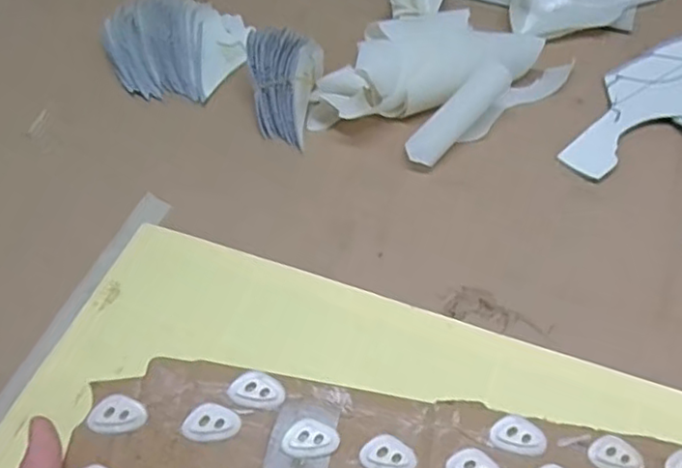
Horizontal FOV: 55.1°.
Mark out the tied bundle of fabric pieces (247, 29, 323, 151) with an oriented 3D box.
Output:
[{"bbox_3d":[-0.043,-0.116,0.506,0.058,0.051,0.083,-3,53,-2],"label":"tied bundle of fabric pieces"}]

